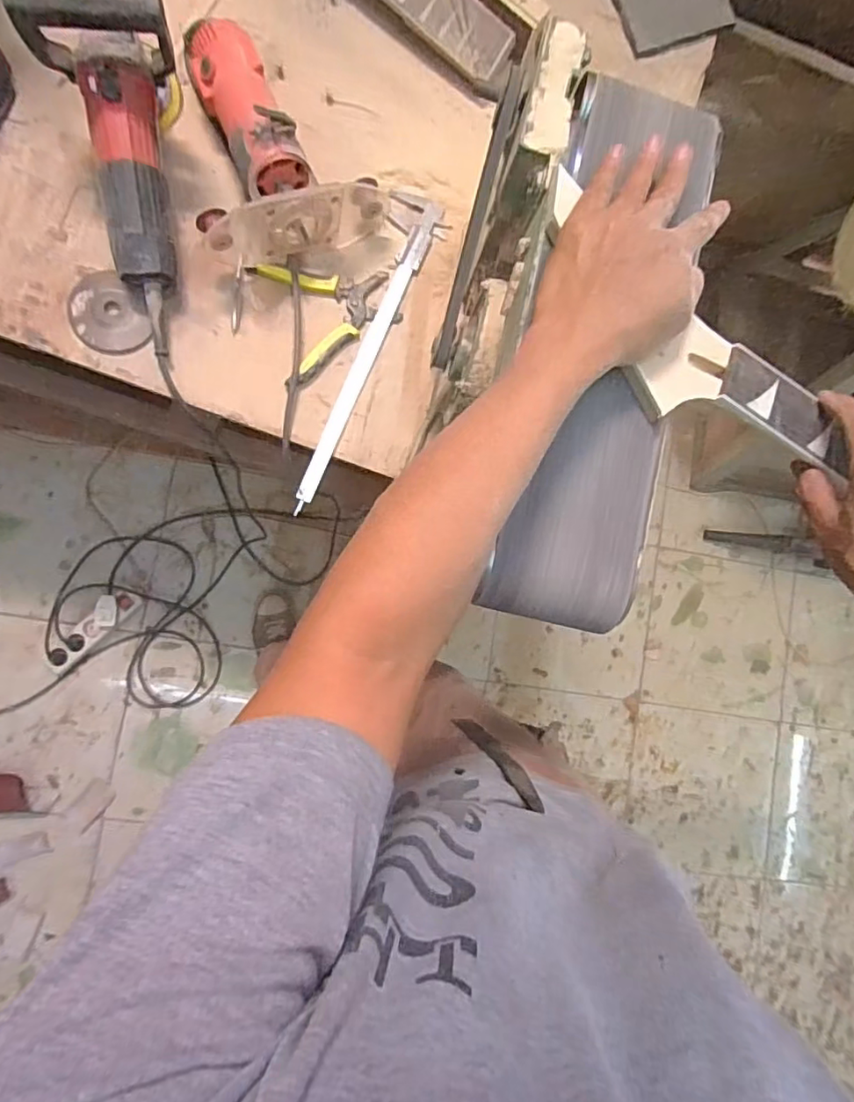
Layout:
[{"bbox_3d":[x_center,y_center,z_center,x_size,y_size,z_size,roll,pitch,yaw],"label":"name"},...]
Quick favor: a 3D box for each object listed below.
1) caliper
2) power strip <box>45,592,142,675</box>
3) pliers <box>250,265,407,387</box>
[{"bbox_3d":[-0.079,-0.235,0.642,0.061,0.008,0.392,26,84,-7],"label":"caliper"},{"bbox_3d":[-0.719,0.177,1.212,0.231,0.044,0.054,-44,94,-8],"label":"power strip"},{"bbox_3d":[-0.107,-0.281,0.638,0.141,0.012,0.138,-25,91,-9],"label":"pliers"}]

